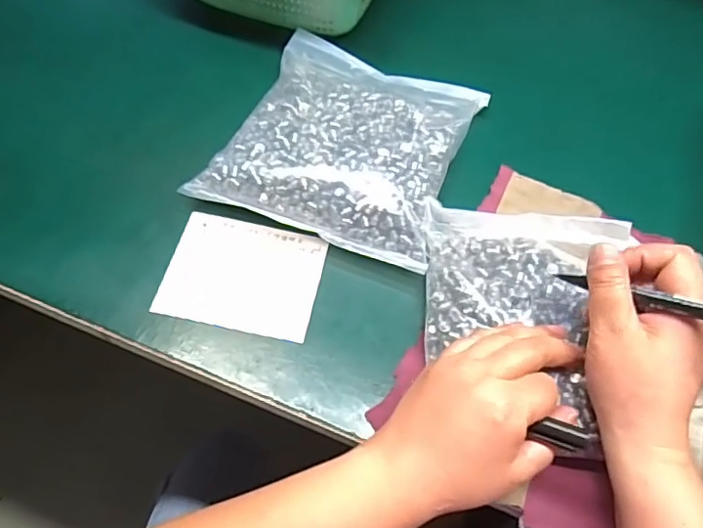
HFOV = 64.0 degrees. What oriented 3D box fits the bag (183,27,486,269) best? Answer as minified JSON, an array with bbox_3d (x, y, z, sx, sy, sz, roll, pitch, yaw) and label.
[{"bbox_3d":[0.001,-0.108,0.461,0.177,0.044,0.206,20,60,7],"label":"bag"}]

